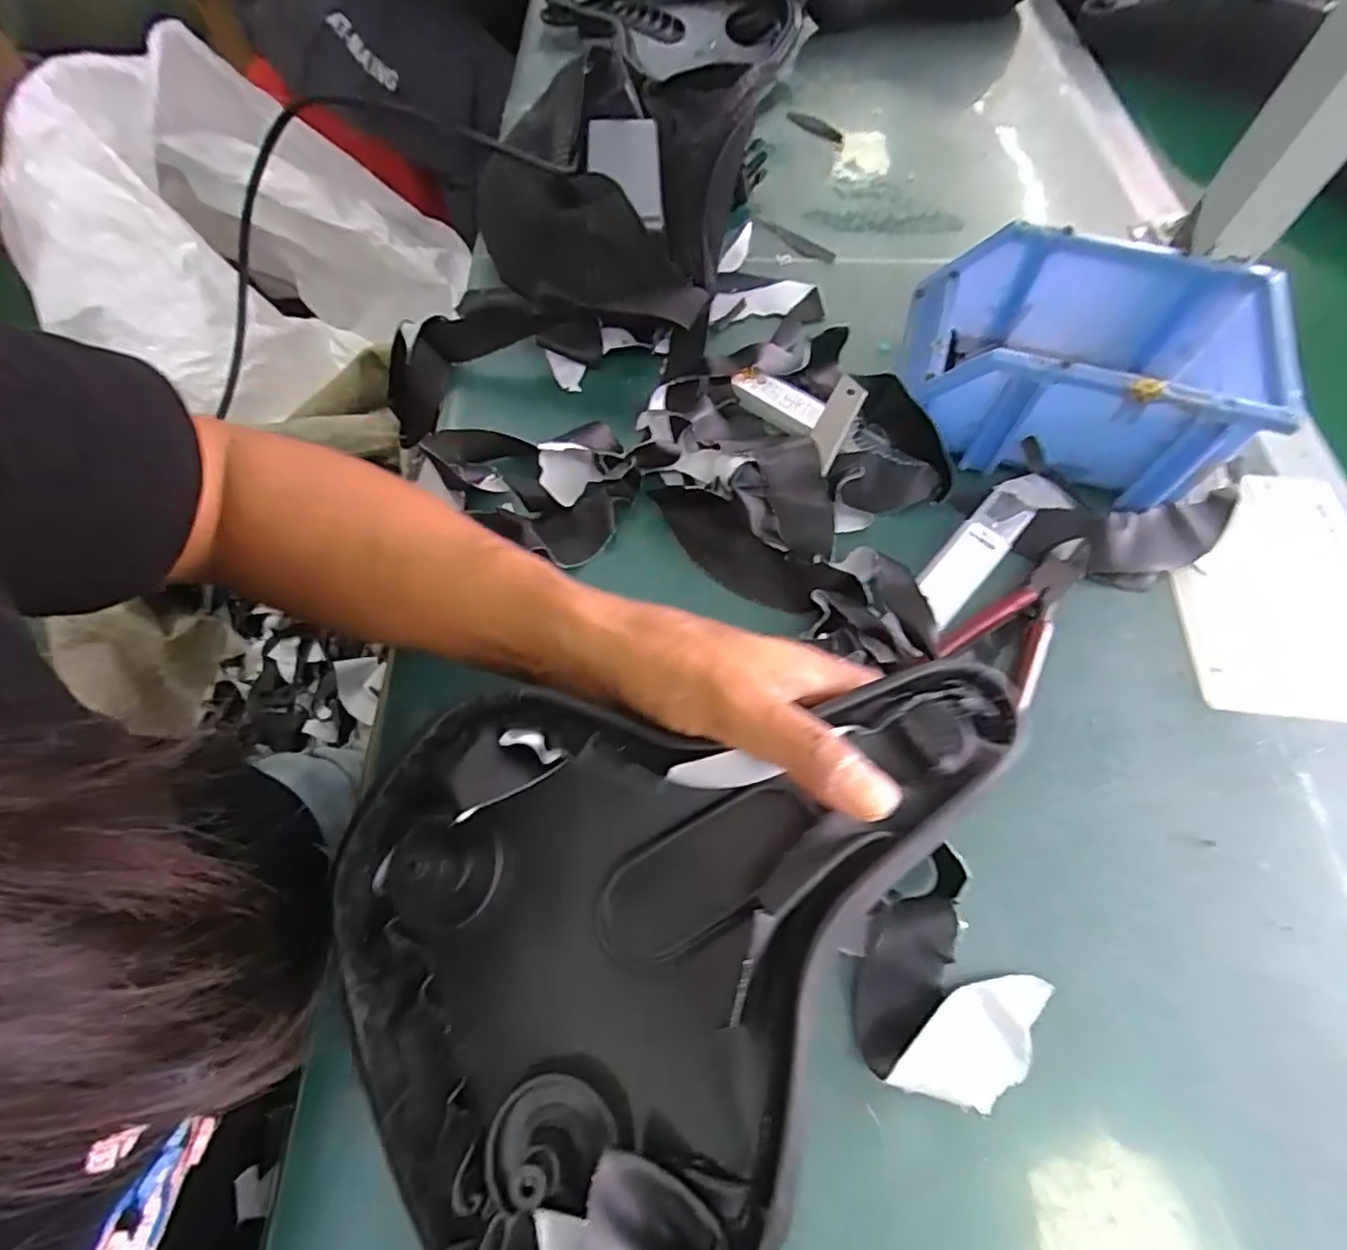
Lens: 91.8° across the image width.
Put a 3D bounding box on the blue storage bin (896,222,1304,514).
[{"bbox_3d":[0.221,-0.147,0.364,0.174,0.073,0.120,19,64,8],"label":"blue storage bin"}]

